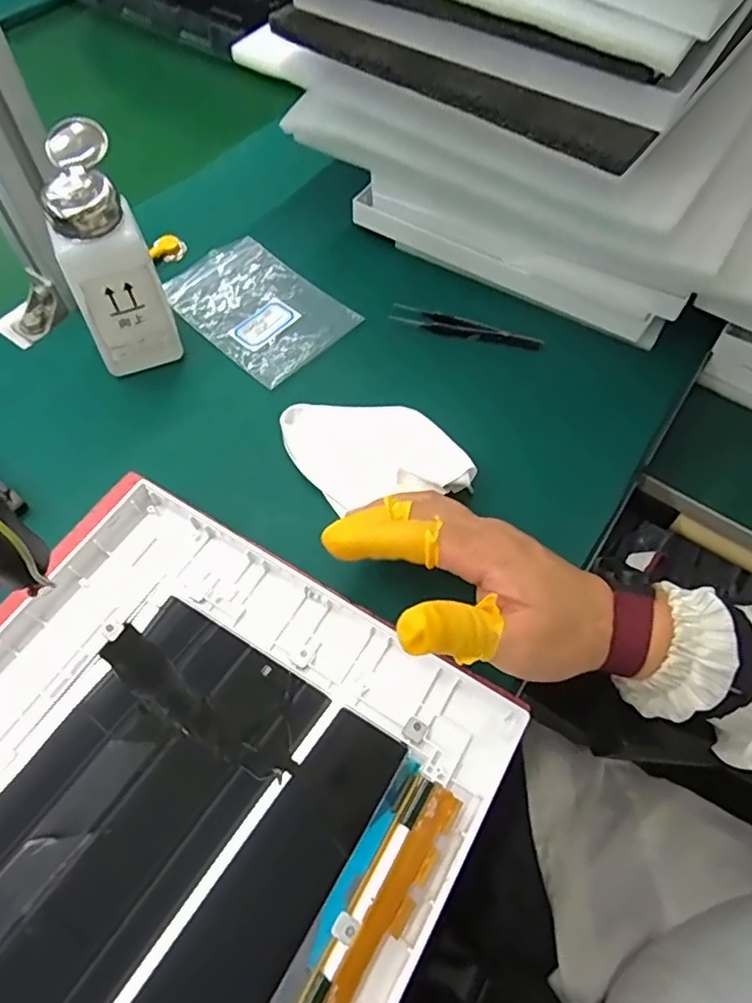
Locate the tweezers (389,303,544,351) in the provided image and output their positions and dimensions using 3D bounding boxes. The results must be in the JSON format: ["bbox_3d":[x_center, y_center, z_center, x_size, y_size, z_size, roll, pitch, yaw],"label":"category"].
[{"bbox_3d":[0.068,-0.130,0.452,0.113,0.010,0.014,16,61,7],"label":"tweezers"}]

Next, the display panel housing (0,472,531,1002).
[{"bbox_3d":[-0.115,0.158,0.272,0.268,0.020,0.307,29,63,14],"label":"display panel housing"}]

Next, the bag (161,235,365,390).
[{"bbox_3d":[-0.092,-0.150,0.459,0.137,0.007,0.094,40,66,19],"label":"bag"}]

